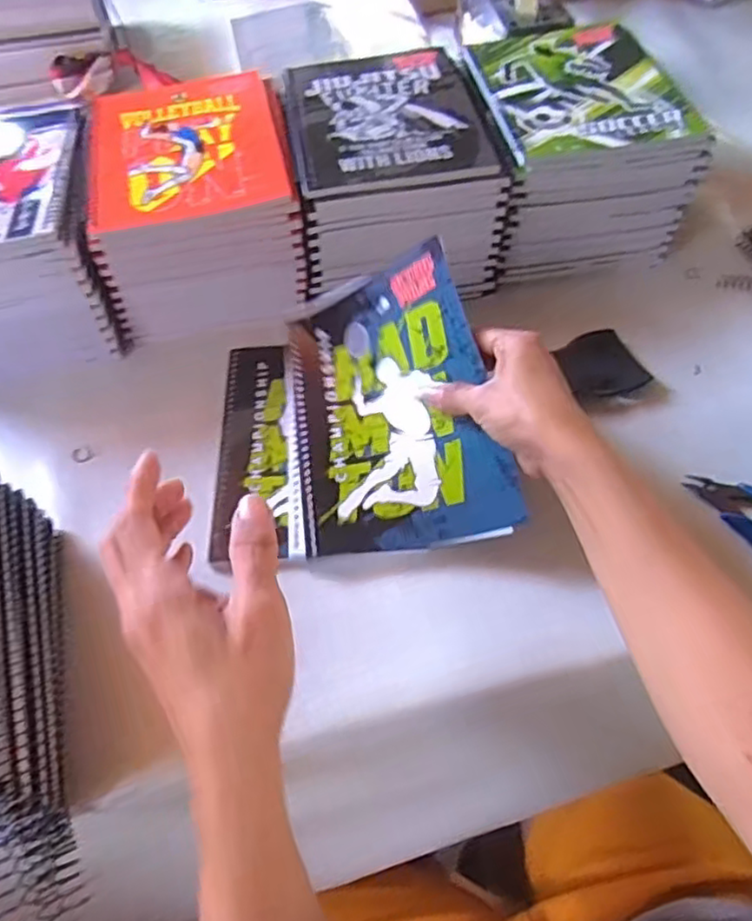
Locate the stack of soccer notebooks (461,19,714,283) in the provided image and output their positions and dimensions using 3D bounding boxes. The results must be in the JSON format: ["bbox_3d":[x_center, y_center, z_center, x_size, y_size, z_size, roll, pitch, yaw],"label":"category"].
[{"bbox_3d":[0.173,-0.283,0.605,0.160,0.111,0.208,-8,56,-2],"label":"stack of soccer notebooks"}]

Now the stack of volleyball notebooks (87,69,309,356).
[{"bbox_3d":[-0.150,-0.222,0.580,0.161,0.111,0.193,-11,56,-4],"label":"stack of volleyball notebooks"}]

